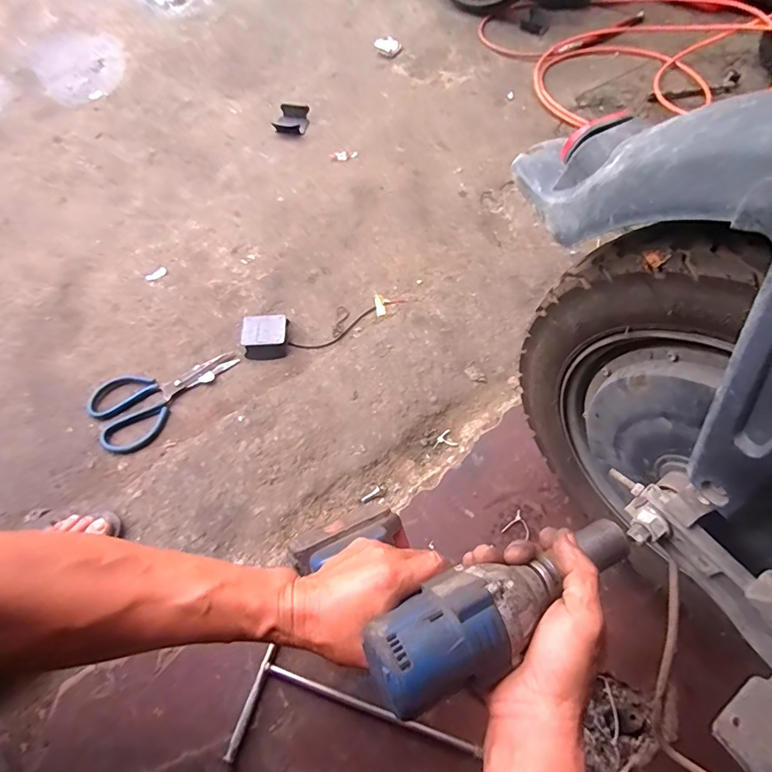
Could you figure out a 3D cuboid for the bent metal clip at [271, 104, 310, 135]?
[{"bbox_3d":[-0.205,-0.581,1.014,0.070,0.029,0.059,4,61,5],"label":"bent metal clip"}]

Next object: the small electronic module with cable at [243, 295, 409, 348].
[{"bbox_3d":[-0.102,-0.103,0.760,0.266,0.026,0.077,-14,61,-5],"label":"small electronic module with cable"}]

